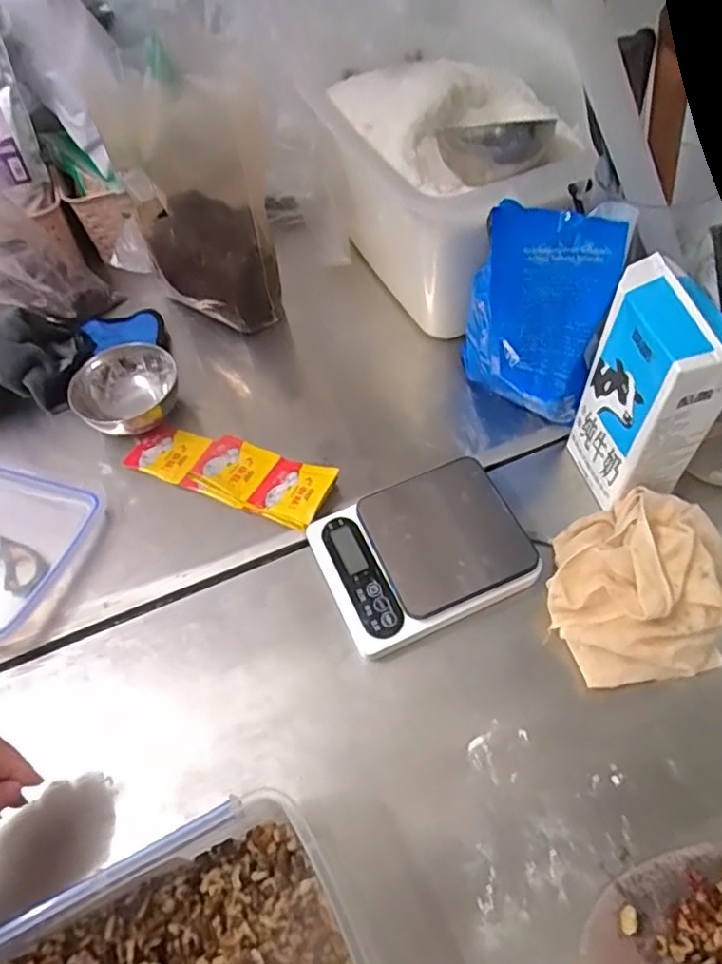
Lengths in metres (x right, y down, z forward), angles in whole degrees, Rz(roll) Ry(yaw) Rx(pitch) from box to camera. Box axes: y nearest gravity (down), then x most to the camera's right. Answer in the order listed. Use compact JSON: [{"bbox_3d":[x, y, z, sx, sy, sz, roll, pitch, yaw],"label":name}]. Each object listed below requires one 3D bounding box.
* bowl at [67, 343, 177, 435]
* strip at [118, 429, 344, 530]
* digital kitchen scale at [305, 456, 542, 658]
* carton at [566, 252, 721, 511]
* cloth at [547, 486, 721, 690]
[{"bbox_3d":[-0.249,-0.096,0.669,0.112,0.053,0.094,-28,58,-14],"label":"bowl"},{"bbox_3d":[-0.135,-0.015,0.628,0.216,0.022,0.069,19,59,16],"label":"strip"},{"bbox_3d":[0.052,0.063,0.552,0.169,0.044,0.130,-22,57,-11],"label":"digital kitchen scale"},{"bbox_3d":[0.236,-0.069,0.519,0.064,0.192,0.104,-14,56,-6],"label":"carton"},{"bbox_3d":[0.224,0.087,0.497,0.146,0.092,0.149,28,62,21],"label":"cloth"}]

